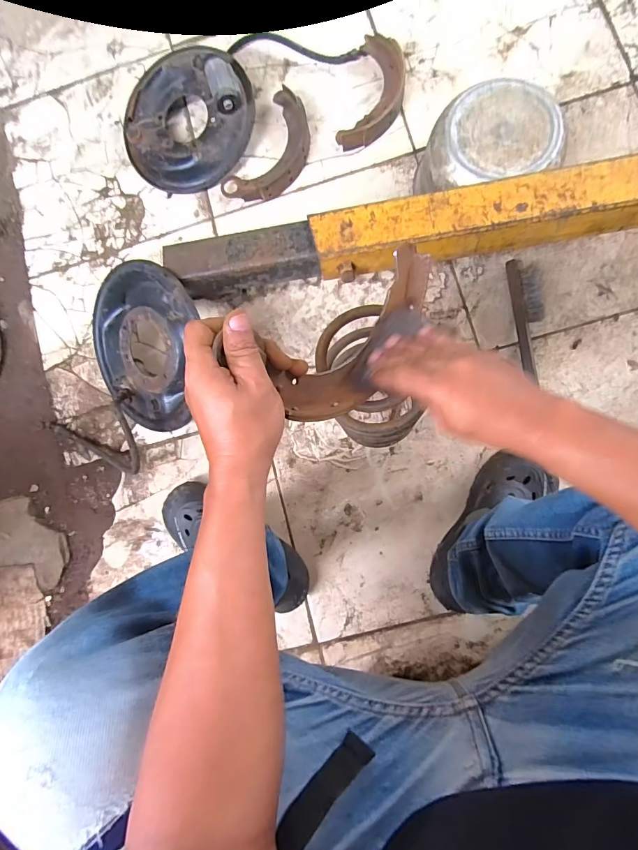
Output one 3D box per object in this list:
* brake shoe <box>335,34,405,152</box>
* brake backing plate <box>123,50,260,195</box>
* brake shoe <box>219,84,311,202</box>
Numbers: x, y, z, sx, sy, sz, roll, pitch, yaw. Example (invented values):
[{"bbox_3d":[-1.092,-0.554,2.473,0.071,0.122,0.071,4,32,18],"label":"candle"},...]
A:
[{"bbox_3d":[0.107,-0.618,0.747,0.097,0.038,0.207,16,88,8],"label":"brake shoe"},{"bbox_3d":[-0.255,-0.583,0.761,0.258,0.081,0.235,-1,86,7],"label":"brake backing plate"},{"bbox_3d":[-0.086,-0.518,0.761,0.118,0.031,0.219,33,90,8],"label":"brake shoe"}]

